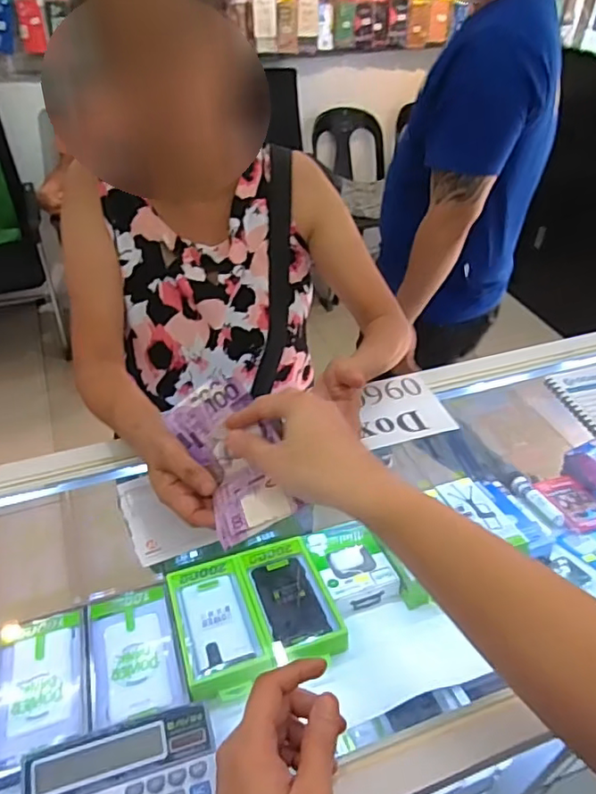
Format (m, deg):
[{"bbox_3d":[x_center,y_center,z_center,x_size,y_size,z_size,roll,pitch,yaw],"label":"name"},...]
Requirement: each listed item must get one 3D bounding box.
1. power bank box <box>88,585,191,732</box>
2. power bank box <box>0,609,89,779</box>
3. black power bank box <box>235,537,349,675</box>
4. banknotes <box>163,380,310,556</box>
[{"bbox_3d":[-0.203,0.311,0.706,0.106,0.020,0.193,-17,33,-13],"label":"power bank box"},{"bbox_3d":[-0.307,0.341,0.680,0.105,0.022,0.174,-11,43,-15],"label":"power bank box"},{"bbox_3d":[-0.010,0.263,0.757,0.095,0.023,0.185,-13,30,-16],"label":"black power bank box"},{"bbox_3d":[-0.060,0.057,0.489,0.070,0.055,0.146,-16,53,-19],"label":"banknotes"}]

